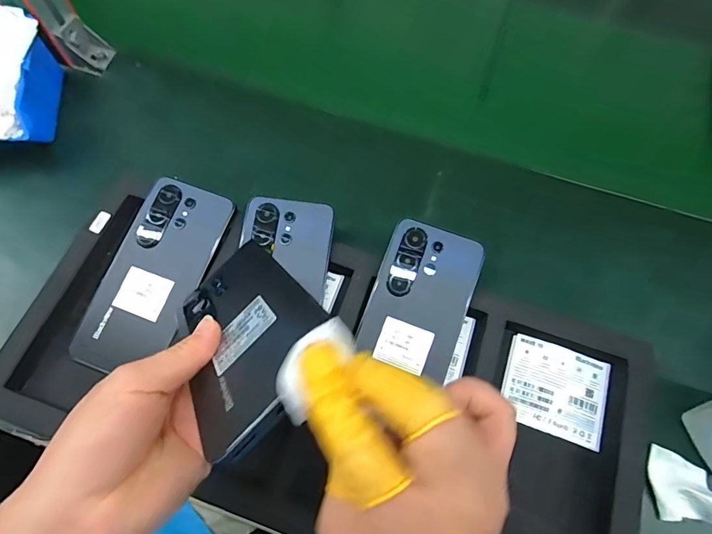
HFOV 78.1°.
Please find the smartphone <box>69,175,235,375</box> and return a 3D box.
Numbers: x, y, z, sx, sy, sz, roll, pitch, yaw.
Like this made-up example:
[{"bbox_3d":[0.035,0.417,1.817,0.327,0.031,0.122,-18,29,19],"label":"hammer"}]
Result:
[{"bbox_3d":[-0.169,0.006,0.367,0.075,0.005,0.165,21,77,5],"label":"smartphone"}]

